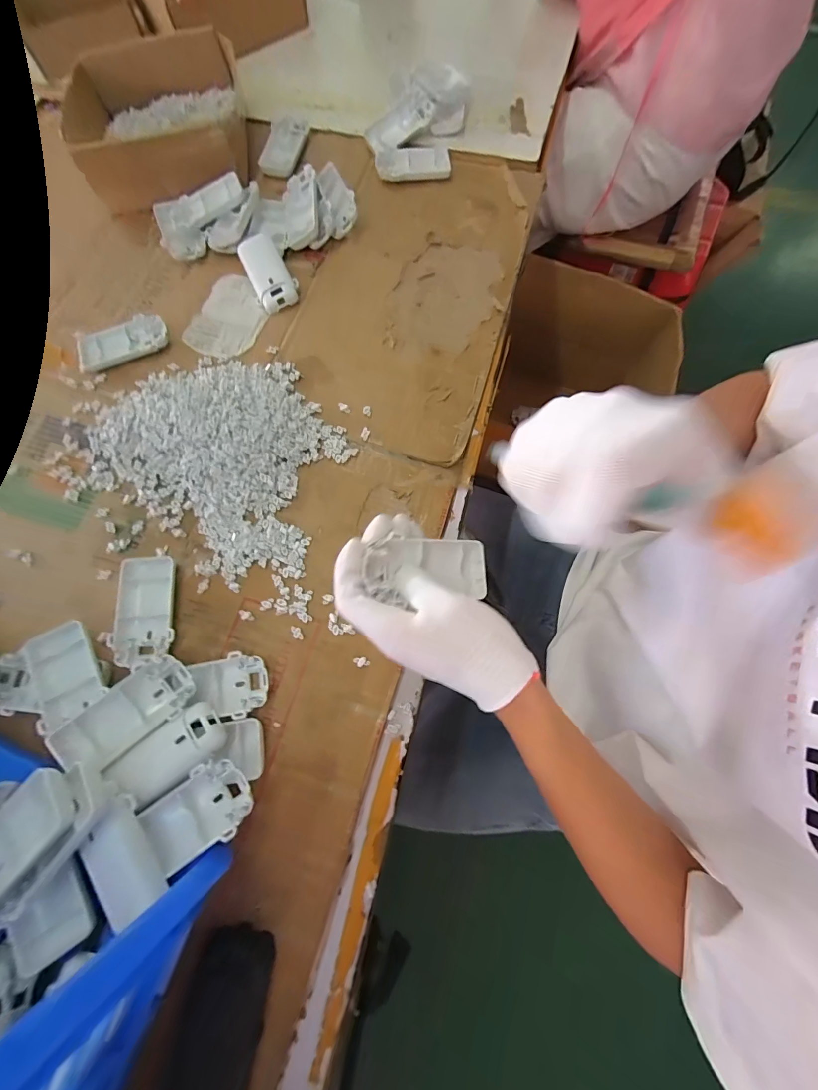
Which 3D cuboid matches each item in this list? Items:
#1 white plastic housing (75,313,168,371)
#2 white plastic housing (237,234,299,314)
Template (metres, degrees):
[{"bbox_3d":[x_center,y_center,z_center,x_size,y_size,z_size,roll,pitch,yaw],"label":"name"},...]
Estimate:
[{"bbox_3d":[-0.326,-0.229,0.444,0.099,0.011,0.053,-17,75,-4],"label":"white plastic housing"},{"bbox_3d":[-0.165,-0.321,0.460,0.049,0.027,0.090,-21,76,-5],"label":"white plastic housing"}]

